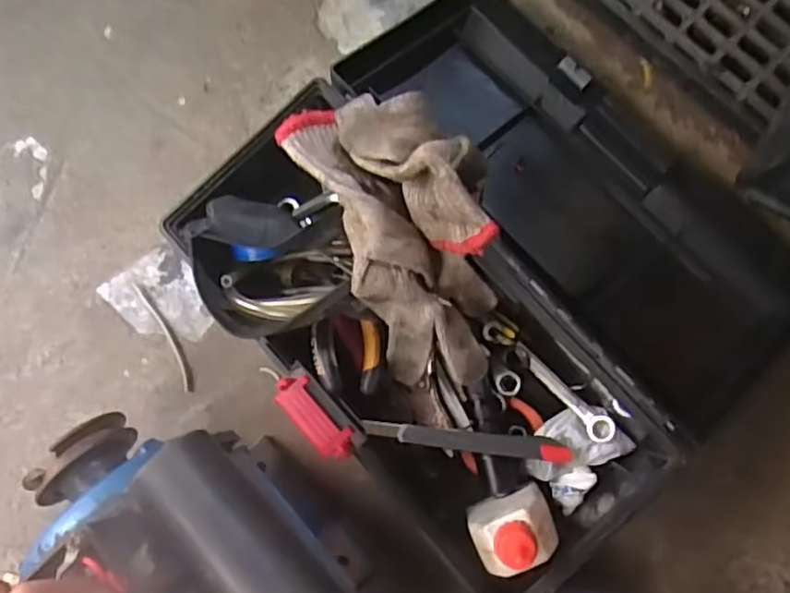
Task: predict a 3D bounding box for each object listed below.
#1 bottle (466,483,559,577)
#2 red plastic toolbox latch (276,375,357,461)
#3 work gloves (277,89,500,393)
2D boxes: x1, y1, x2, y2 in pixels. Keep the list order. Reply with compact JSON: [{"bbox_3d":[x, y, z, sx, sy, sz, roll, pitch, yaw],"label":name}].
[{"bbox_3d":[0.080,0.161,0.447,0.056,0.103,0.050,-12,79,6],"label":"bottle"},{"bbox_3d":[-0.057,0.087,0.455,0.029,0.015,0.067,-36,77,-31],"label":"red plastic toolbox latch"},{"bbox_3d":[0.009,-0.041,0.433,0.110,0.116,0.199,-23,78,4],"label":"work gloves"}]

